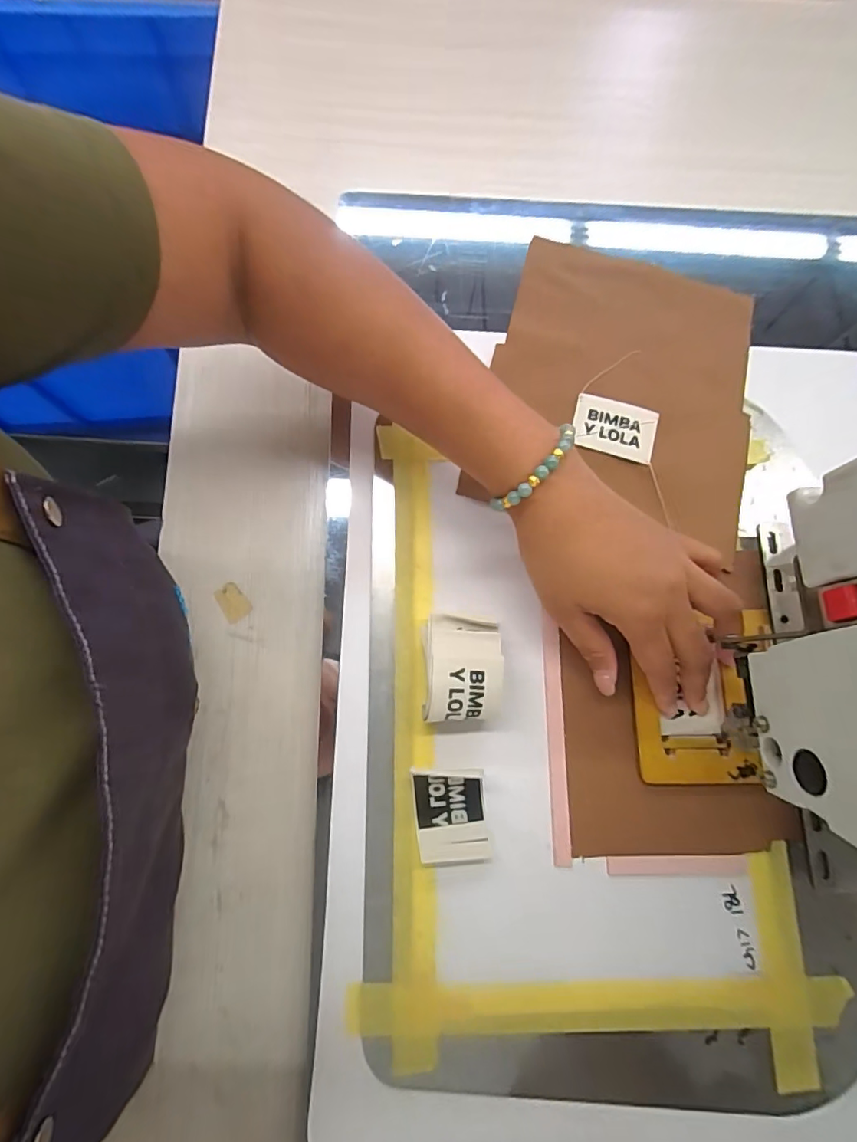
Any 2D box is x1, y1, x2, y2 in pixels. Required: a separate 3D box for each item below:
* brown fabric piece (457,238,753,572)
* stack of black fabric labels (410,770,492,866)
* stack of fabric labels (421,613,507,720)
[{"bbox_3d":[0.142,-0.135,0.360,0.184,0.016,0.208,14,76,2],"label":"brown fabric piece"},{"bbox_3d":[0.013,0.143,0.289,0.041,0.018,0.052,-3,78,-4],"label":"stack of black fabric labels"},{"bbox_3d":[0.020,0.058,0.297,0.043,0.033,0.059,4,78,-3],"label":"stack of fabric labels"}]

